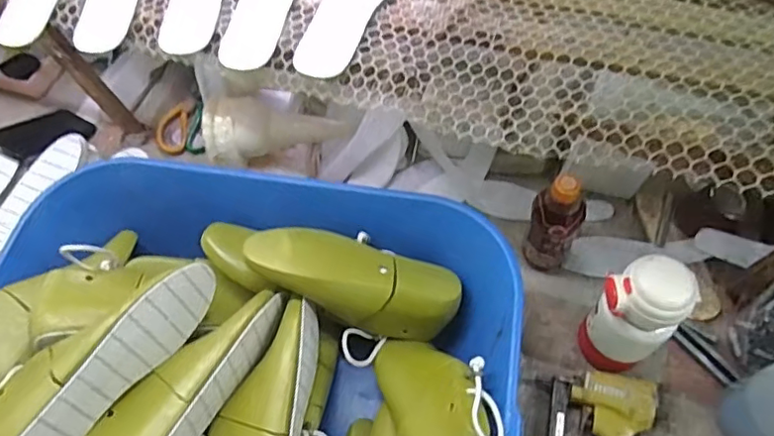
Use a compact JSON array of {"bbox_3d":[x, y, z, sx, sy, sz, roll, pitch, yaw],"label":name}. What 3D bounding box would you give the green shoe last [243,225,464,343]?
[{"bbox_3d":[-0.039,0.071,0.647,0.239,0.065,0.085,20,61,-10],"label":"green shoe last"}]

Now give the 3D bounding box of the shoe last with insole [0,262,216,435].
[{"bbox_3d":[-0.283,0.126,0.548,0.095,0.079,0.236,27,65,18],"label":"shoe last with insole"}]

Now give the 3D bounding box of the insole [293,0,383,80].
[{"bbox_3d":[-0.029,-0.240,0.602,0.078,0.004,0.227,16,62,12],"label":"insole"}]

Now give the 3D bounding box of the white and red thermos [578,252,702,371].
[{"bbox_3d":[0.266,0.115,0.632,0.075,0.197,0.080,-32,63,-14],"label":"white and red thermos"}]

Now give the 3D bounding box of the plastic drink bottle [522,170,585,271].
[{"bbox_3d":[0.210,0.009,0.713,0.063,0.193,0.057,26,65,17],"label":"plastic drink bottle"}]

